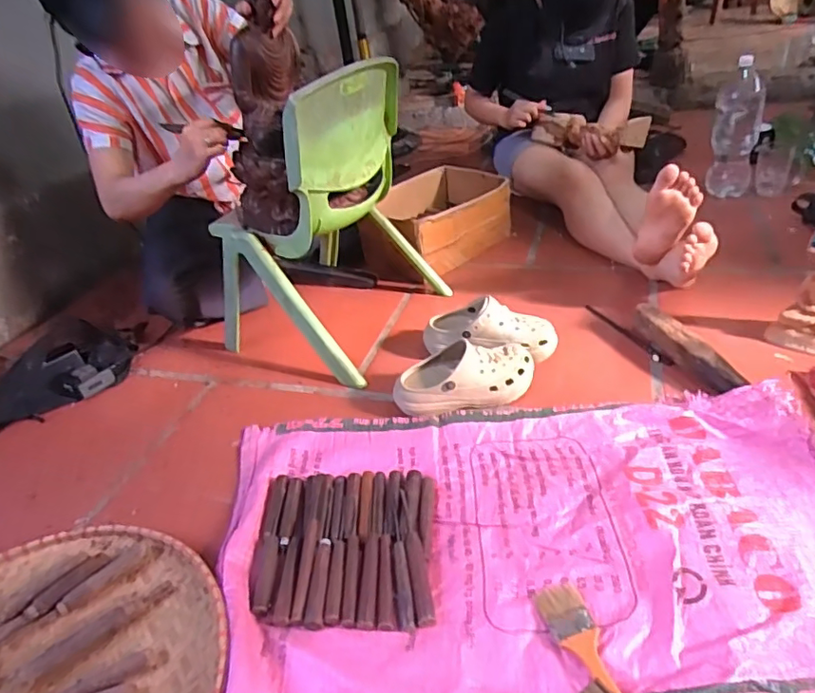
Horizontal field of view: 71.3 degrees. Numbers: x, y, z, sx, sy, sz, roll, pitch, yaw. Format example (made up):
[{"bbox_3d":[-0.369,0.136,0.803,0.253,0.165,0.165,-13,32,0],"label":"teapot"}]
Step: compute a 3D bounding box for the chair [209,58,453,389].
[{"bbox_3d":[-0.158,-0.252,1.098,0.321,0.487,0.383,16,41,30],"label":"chair"}]

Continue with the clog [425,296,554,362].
[{"bbox_3d":[0.147,-0.028,1.031,0.239,0.096,0.106,6,37,18],"label":"clog"}]

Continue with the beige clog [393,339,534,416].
[{"bbox_3d":[0.094,0.046,0.943,0.235,0.081,0.103,-10,35,-3],"label":"beige clog"}]

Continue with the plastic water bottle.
[{"bbox_3d":[0.822,-0.537,1.423,0.109,0.287,0.108,14,40,28],"label":"plastic water bottle"}]

